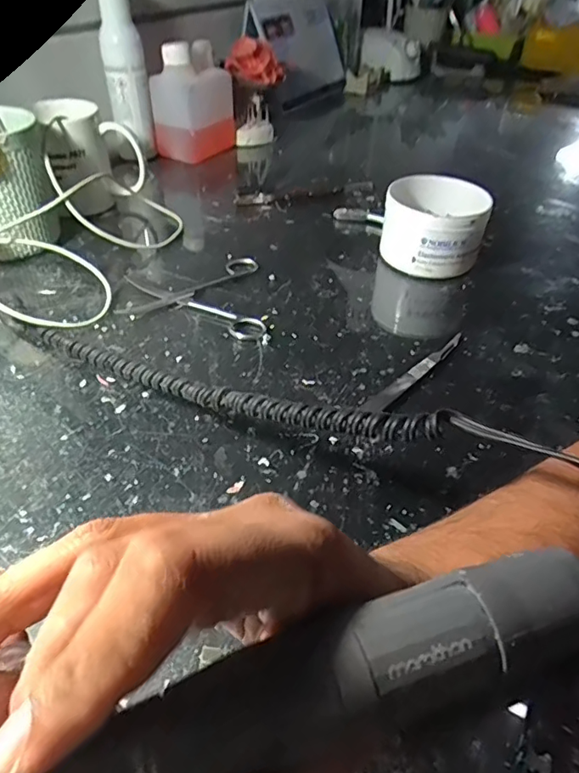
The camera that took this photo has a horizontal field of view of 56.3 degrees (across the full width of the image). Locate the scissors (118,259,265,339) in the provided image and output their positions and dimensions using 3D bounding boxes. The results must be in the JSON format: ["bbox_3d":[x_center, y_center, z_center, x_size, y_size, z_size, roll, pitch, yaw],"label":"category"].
[{"bbox_3d":[-0.082,-0.075,0.454,0.115,0.007,0.118,-3,41,-7],"label":"scissors"}]

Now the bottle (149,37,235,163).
[{"bbox_3d":[-0.126,-0.369,0.698,0.072,0.119,0.091,19,44,18],"label":"bottle"}]

